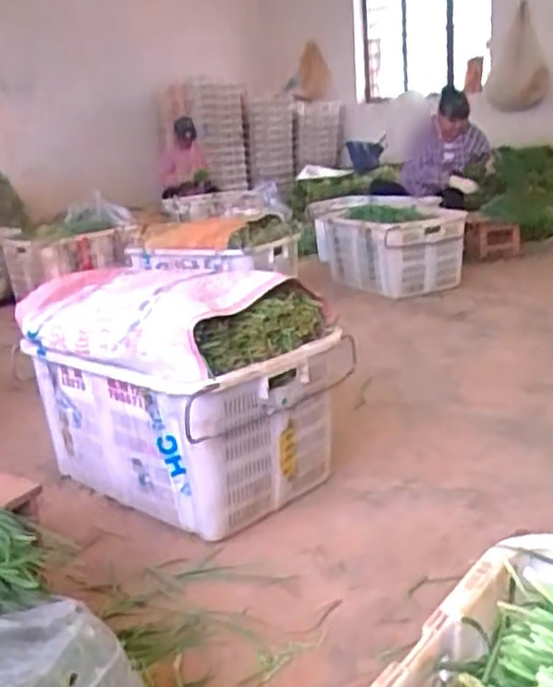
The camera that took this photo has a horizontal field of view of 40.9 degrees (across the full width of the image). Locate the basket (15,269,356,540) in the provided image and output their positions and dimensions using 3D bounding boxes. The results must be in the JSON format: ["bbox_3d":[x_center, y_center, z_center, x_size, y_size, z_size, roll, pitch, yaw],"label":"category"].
[{"bbox_3d":[-0.231,0.090,1.657,0.625,0.491,0.384,11,24,43],"label":"basket"}]

